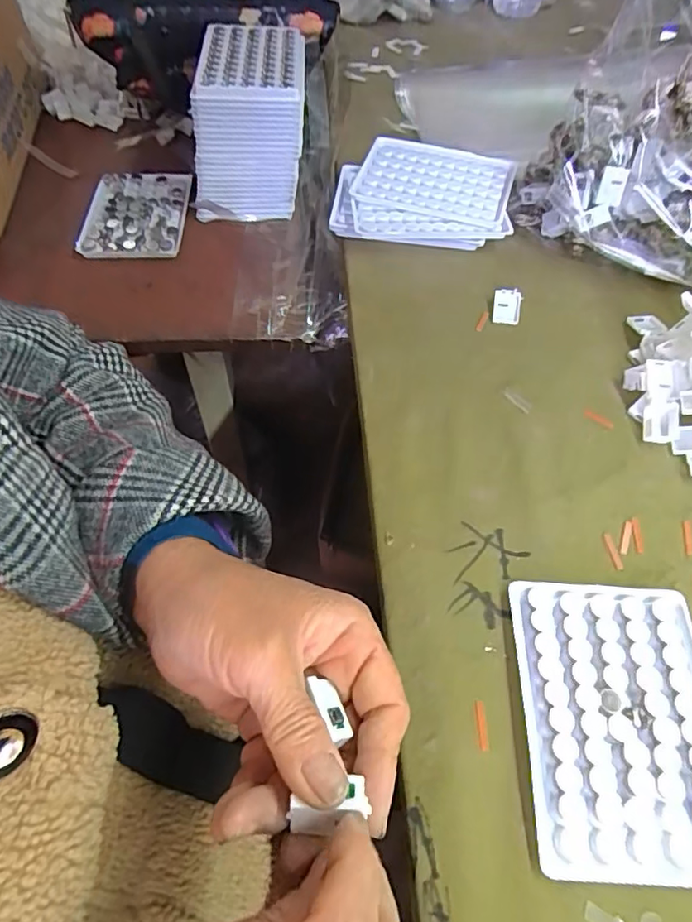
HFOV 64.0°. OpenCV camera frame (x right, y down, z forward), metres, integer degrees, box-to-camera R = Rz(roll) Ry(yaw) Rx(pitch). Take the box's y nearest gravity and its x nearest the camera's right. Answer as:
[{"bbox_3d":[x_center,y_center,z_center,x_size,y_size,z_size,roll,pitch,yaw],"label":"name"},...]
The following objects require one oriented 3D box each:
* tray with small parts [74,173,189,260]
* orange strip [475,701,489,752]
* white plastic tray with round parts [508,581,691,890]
[{"bbox_3d":[-0.204,-0.241,0.540,0.095,0.013,0.122,2,57,0],"label":"tray with small parts"},{"bbox_3d":[0.066,0.127,0.266,0.004,0.004,0.022,0,57,-1],"label":"orange strip"},{"bbox_3d":[0.133,0.122,0.265,0.091,0.008,0.128,4,57,1],"label":"white plastic tray with round parts"}]

